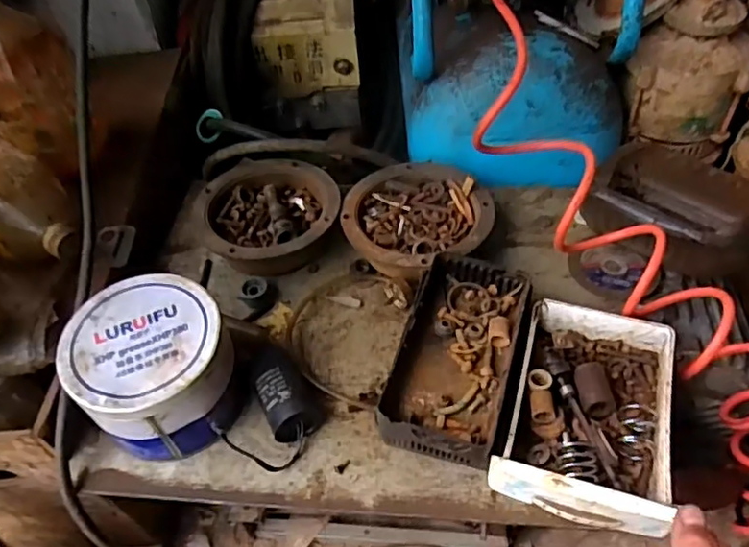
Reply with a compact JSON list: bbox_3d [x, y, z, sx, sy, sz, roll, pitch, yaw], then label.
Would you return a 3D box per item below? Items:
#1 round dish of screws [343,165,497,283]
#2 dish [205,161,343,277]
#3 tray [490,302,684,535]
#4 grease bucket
[{"bbox_3d":[0.045,-0.050,0.631,0.145,0.052,0.146,-2,48,2],"label":"round dish of screws"},{"bbox_3d":[-0.106,-0.058,0.649,0.134,0.052,0.138,-2,48,2],"label":"dish"},{"bbox_3d":[0.173,0.107,0.490,0.119,0.037,0.176,12,50,15],"label":"tray"},{"bbox_3d":[-0.176,0.079,0.503,0.117,0.099,0.118,-2,48,2],"label":"grease bucket"}]

